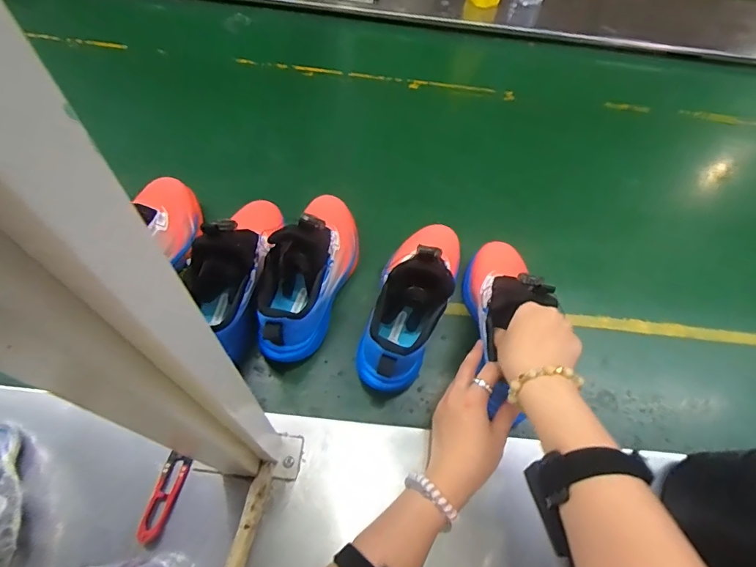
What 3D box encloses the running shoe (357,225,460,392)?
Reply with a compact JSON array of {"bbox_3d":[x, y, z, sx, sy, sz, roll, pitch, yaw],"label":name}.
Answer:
[{"bbox_3d":[0.049,0.007,0.499,0.070,0.127,0.226,24,61,10],"label":"running shoe"}]

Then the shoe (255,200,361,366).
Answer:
[{"bbox_3d":[-0.083,-0.025,0.503,0.083,0.120,0.219,19,60,7],"label":"shoe"}]

